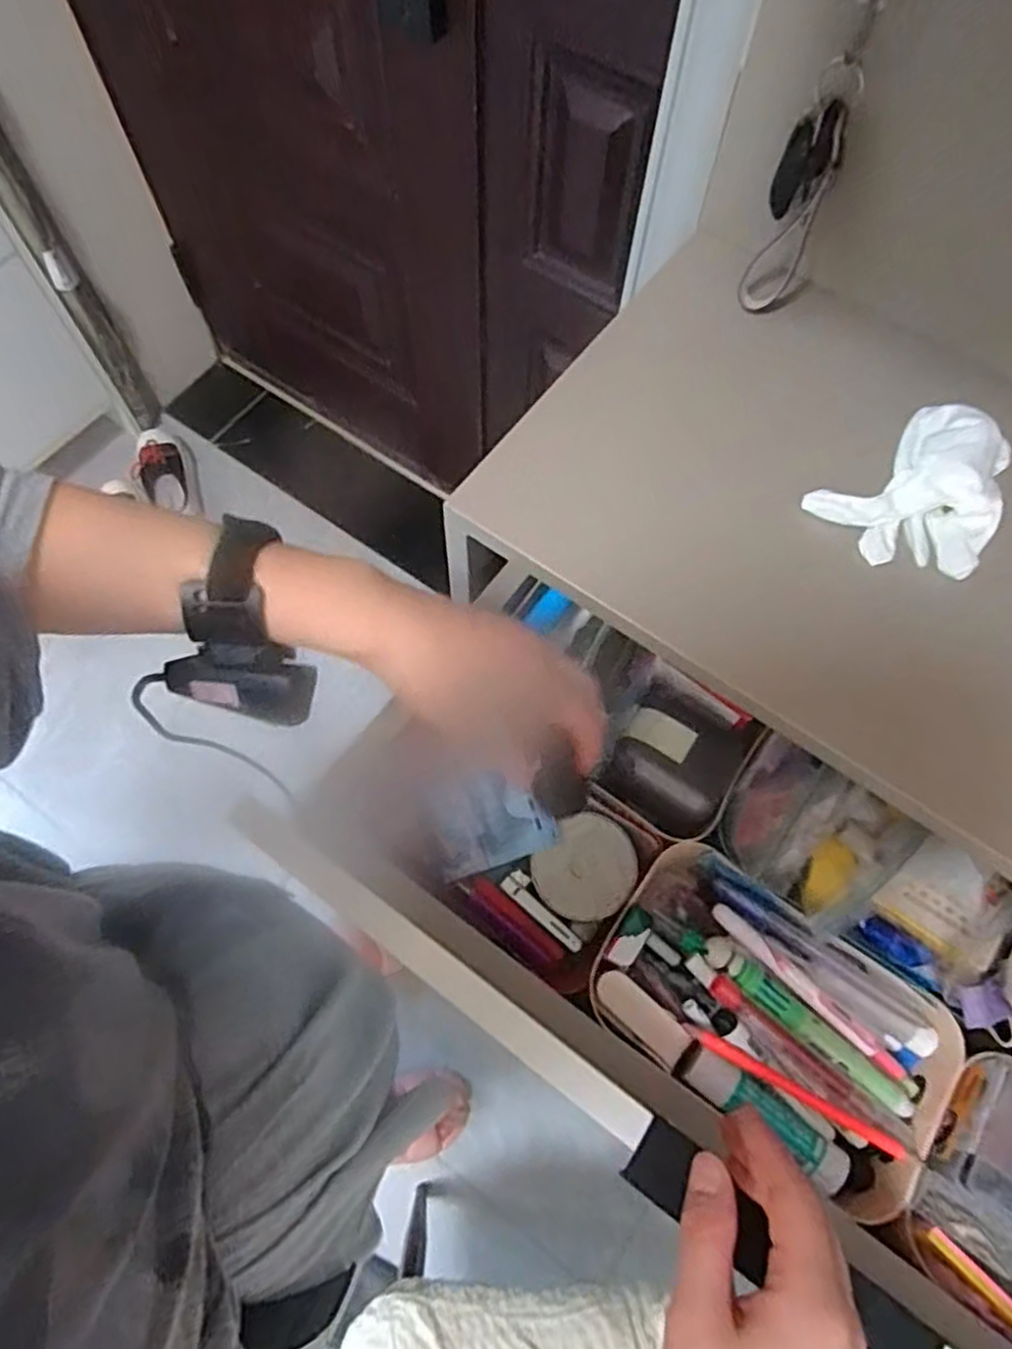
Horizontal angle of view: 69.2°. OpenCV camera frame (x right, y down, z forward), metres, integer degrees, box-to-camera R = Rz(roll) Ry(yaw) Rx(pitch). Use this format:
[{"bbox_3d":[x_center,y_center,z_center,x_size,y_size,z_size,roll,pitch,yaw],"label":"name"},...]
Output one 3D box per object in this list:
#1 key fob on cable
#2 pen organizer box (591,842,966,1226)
[{"bbox_3d":[0.187,-0.305,0.471,0.035,0.128,0.051,18,68,5],"label":"key fob on cable"},{"bbox_3d":[0.165,0.215,0.466,0.210,0.065,0.131,35,71,12],"label":"pen organizer box"}]

